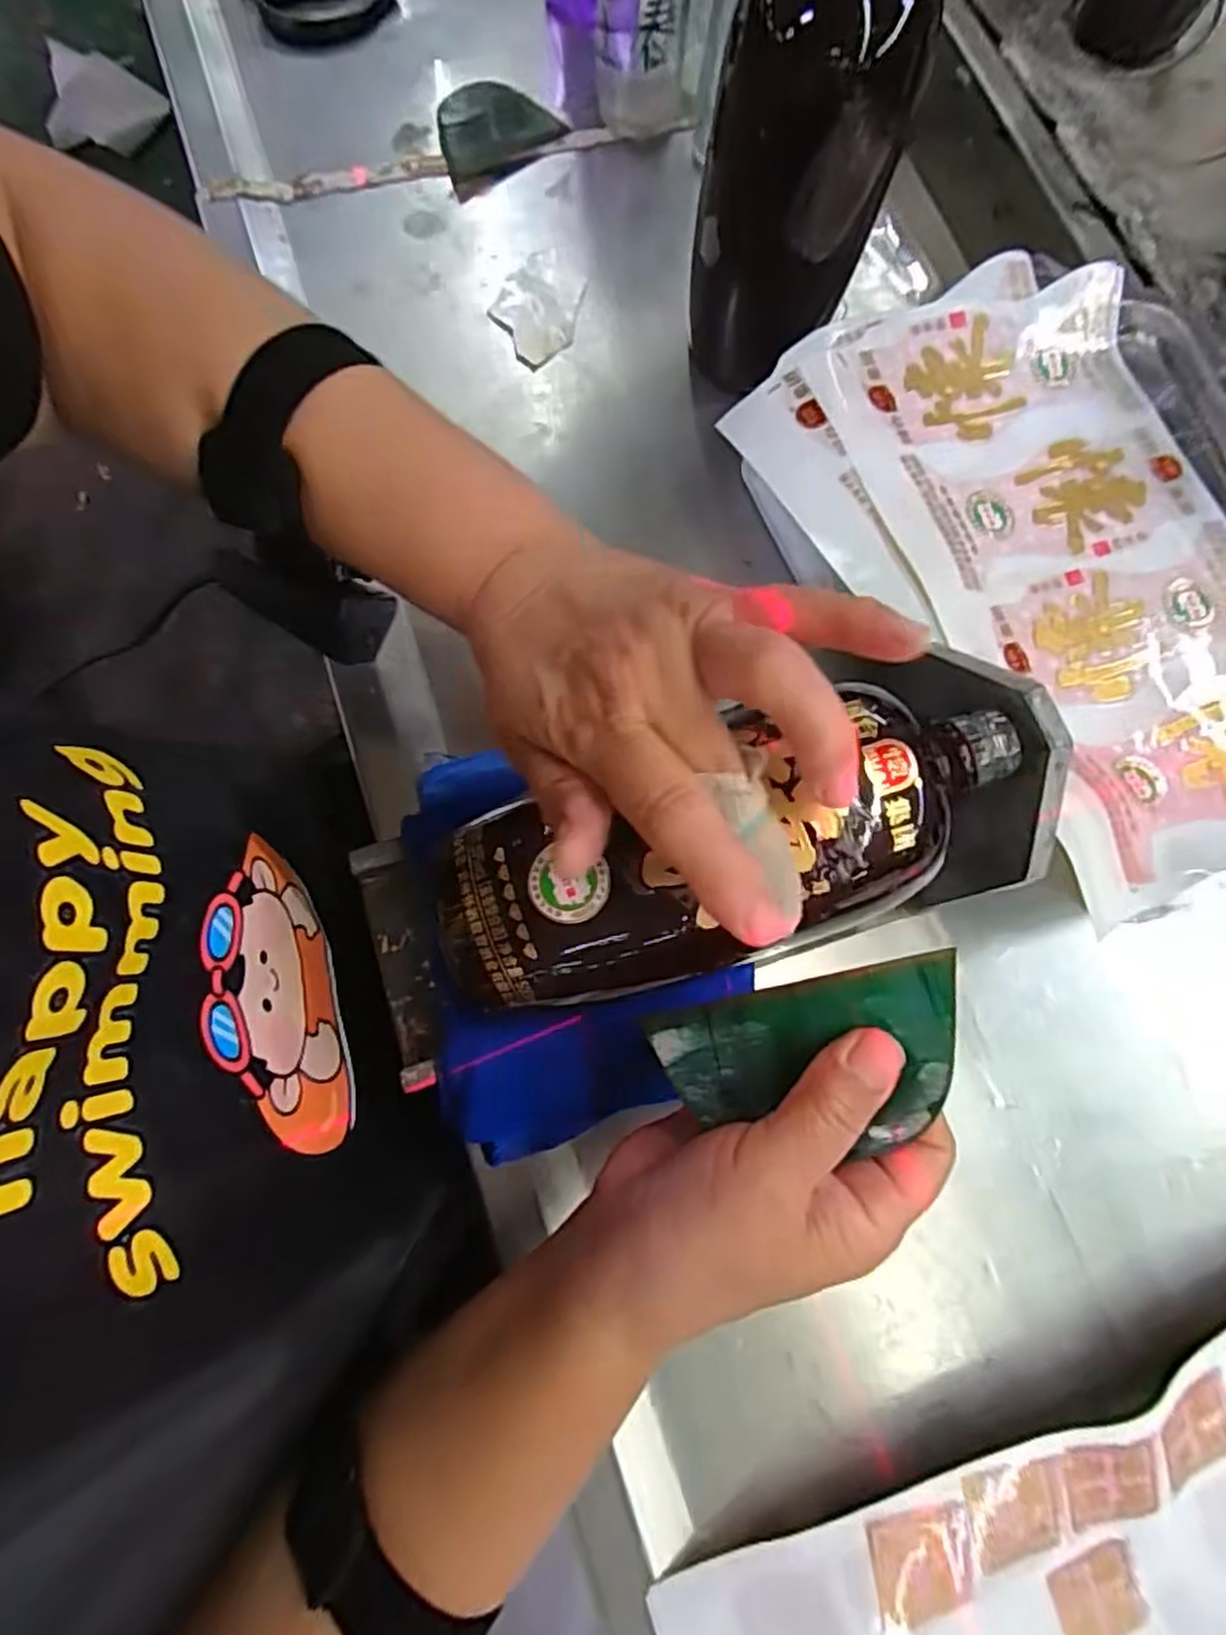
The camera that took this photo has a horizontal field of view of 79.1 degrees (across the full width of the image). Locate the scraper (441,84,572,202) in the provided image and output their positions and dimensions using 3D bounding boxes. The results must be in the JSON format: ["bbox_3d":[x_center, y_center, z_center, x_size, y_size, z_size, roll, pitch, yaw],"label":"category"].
[{"bbox_3d":[-0.074,-0.433,0.465,0.081,0.012,0.070,-28,79,-8],"label":"scraper"}]

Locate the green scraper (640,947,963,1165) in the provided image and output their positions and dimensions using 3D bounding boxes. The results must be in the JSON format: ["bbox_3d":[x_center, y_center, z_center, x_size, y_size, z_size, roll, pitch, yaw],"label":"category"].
[{"bbox_3d":[0.062,0.079,0.236,0.095,0.011,0.053,-11,78,9],"label":"green scraper"}]

